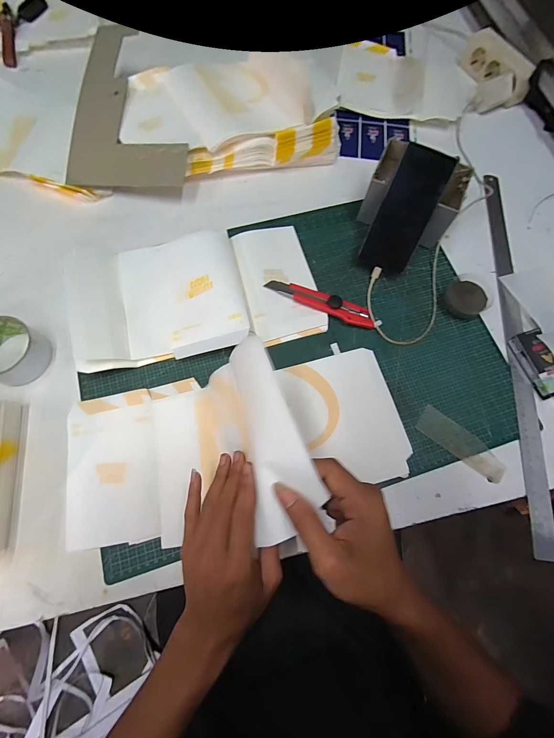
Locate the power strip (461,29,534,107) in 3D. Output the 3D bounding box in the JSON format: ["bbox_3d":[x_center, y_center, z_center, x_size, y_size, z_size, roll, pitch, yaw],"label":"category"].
[{"bbox_3d":[0.457,-0.635,0.659,0.058,0.051,0.179,-22,73,-10],"label":"power strip"}]

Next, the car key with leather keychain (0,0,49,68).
[{"bbox_3d":[-0.538,-0.698,0.650,0.081,0.028,0.191,13,72,2],"label":"car key with leather keychain"}]

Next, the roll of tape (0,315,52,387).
[{"bbox_3d":[-0.353,-0.023,0.421,0.076,0.047,0.079,1,70,-2],"label":"roll of tape"}]

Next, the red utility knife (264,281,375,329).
[{"bbox_3d":[0.065,-0.099,0.473,0.164,0.018,0.034,20,71,5],"label":"red utility knife"}]

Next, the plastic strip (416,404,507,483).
[{"bbox_3d":[0.246,0.098,0.422,0.122,0.004,0.038,36,73,10],"label":"plastic strip"}]

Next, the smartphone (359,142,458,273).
[{"bbox_3d":[0.187,-0.226,0.461,0.077,0.009,0.162,23,114,9],"label":"smartphone"}]

